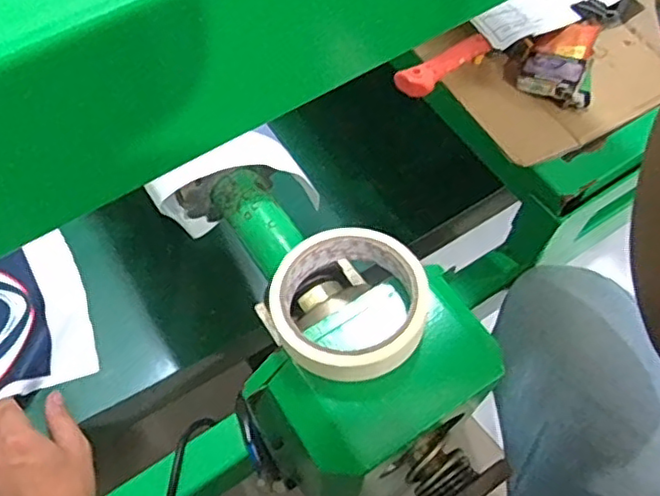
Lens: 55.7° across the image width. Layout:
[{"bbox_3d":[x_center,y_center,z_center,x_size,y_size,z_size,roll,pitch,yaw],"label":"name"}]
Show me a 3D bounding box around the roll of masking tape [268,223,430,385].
[{"bbox_3d":[0.012,0.032,0.374,0.091,0.025,0.091,0,62,0],"label":"roll of masking tape"}]

